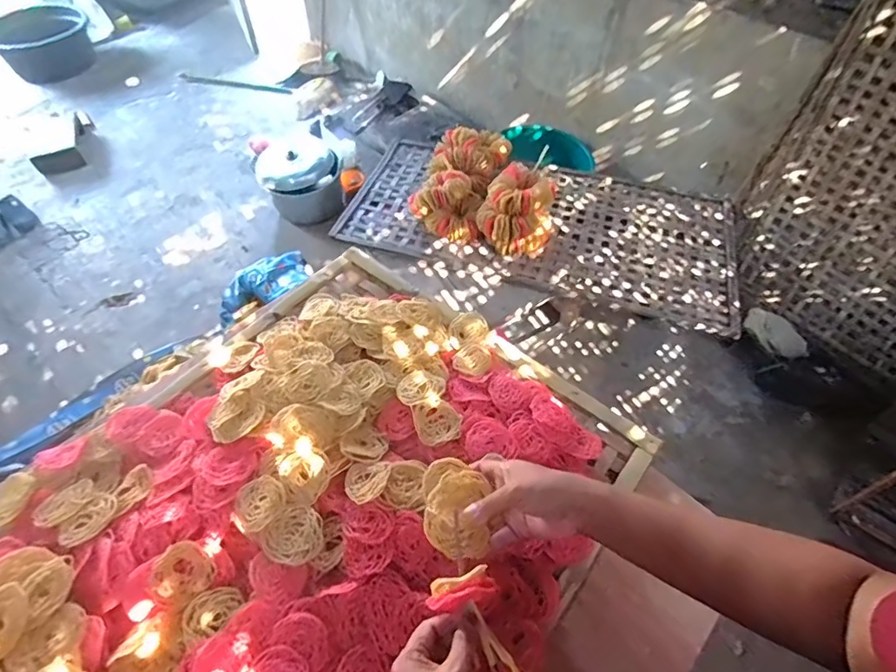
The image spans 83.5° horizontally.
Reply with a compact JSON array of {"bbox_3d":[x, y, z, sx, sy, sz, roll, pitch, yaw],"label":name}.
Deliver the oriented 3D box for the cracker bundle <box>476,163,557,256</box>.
[{"bbox_3d":[0.205,-0.367,1.483,0.208,0.198,0.191,0,54,0],"label":"cracker bundle"}]

